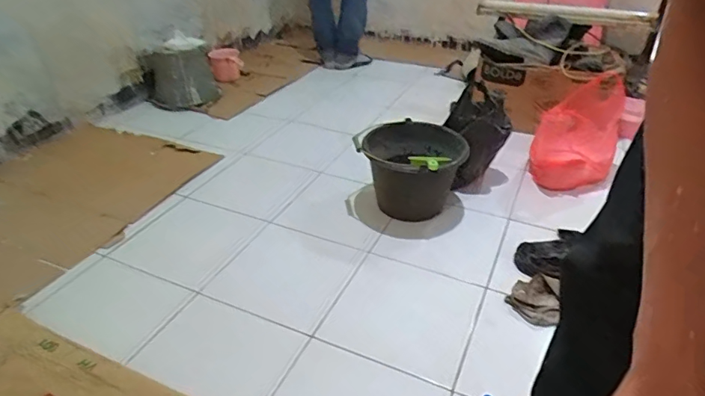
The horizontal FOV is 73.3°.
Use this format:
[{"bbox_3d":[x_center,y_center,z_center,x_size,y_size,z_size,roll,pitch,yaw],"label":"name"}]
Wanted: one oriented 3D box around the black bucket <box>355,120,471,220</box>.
[{"bbox_3d":[0.172,-0.078,1.344,0.274,0.203,0.274,-1,34,0],"label":"black bucket"}]

